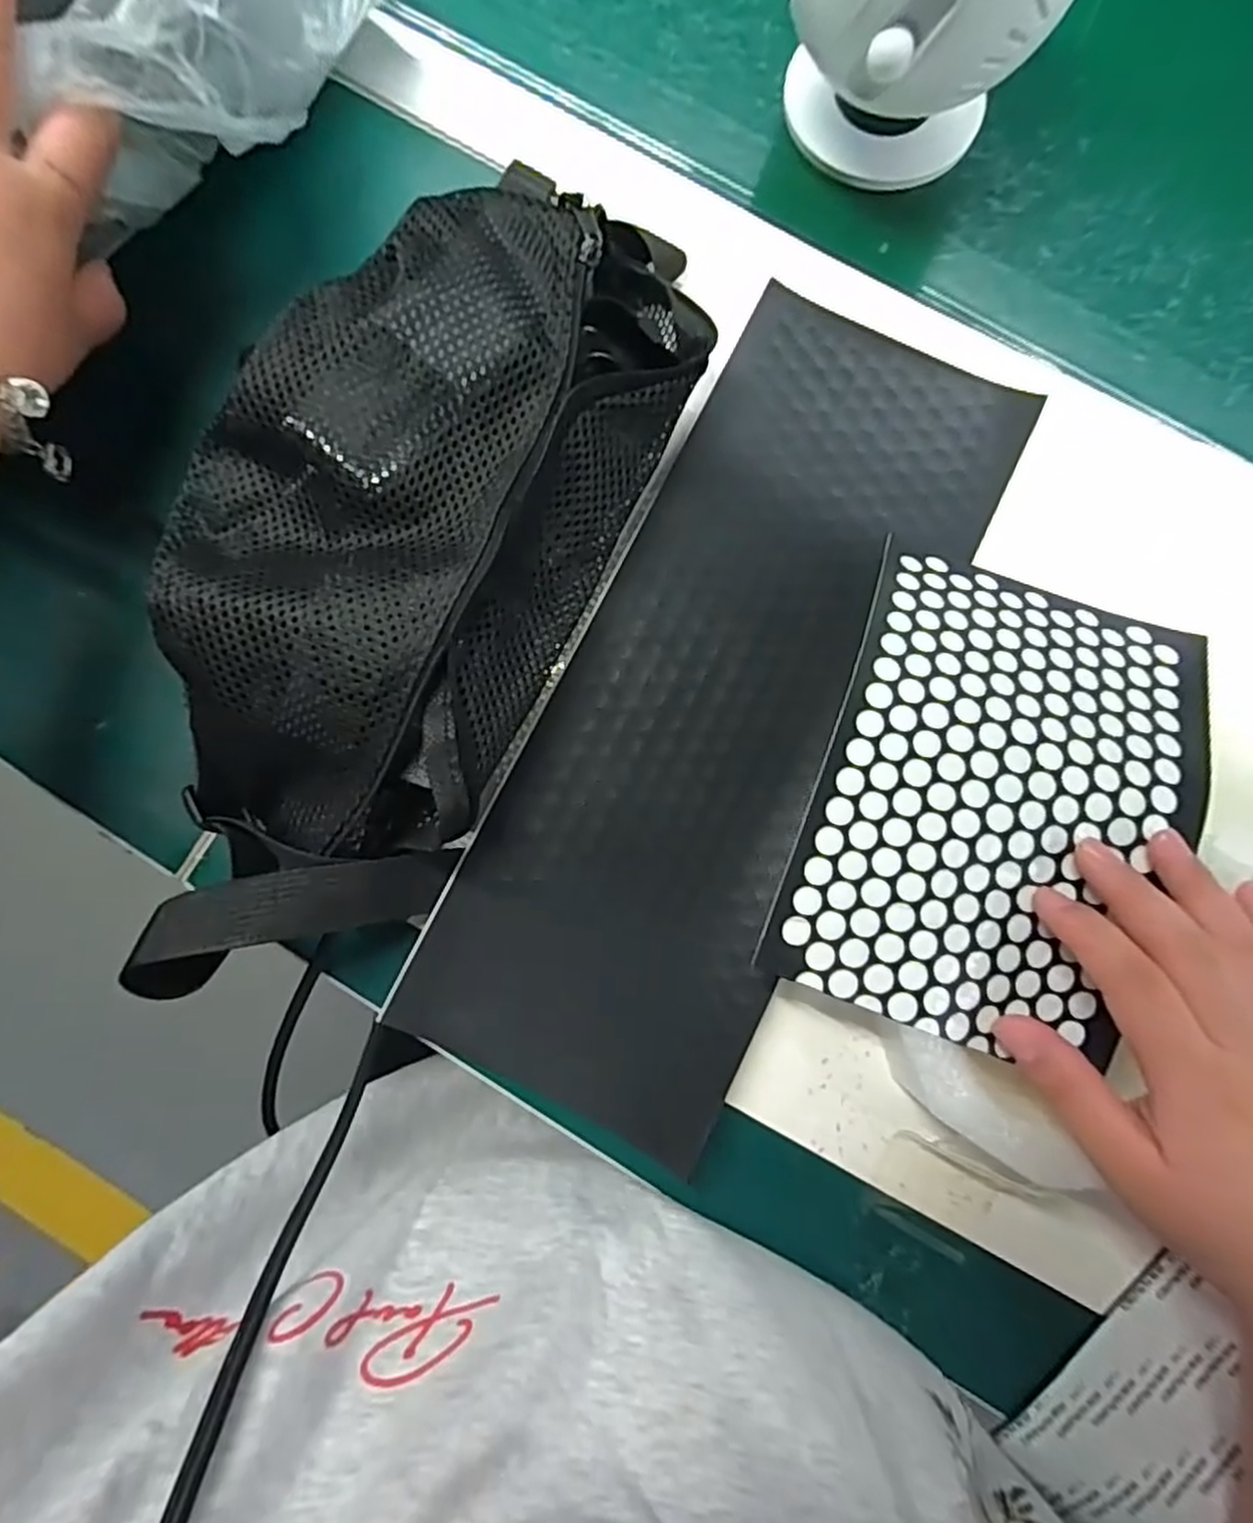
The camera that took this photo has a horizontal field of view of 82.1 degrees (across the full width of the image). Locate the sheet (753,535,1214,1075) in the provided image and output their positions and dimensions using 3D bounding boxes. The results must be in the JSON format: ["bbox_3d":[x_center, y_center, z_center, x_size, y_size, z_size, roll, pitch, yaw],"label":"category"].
[{"bbox_3d":[0.140,0.012,0.273,0.133,0.022,0.181,21,80,2],"label":"sheet"}]

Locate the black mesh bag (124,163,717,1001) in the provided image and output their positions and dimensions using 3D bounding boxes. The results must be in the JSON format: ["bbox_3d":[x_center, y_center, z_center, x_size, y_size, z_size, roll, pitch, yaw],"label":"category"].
[{"bbox_3d":[-0.093,-0.078,0.279,0.152,0.058,0.350,25,82,2],"label":"black mesh bag"}]

